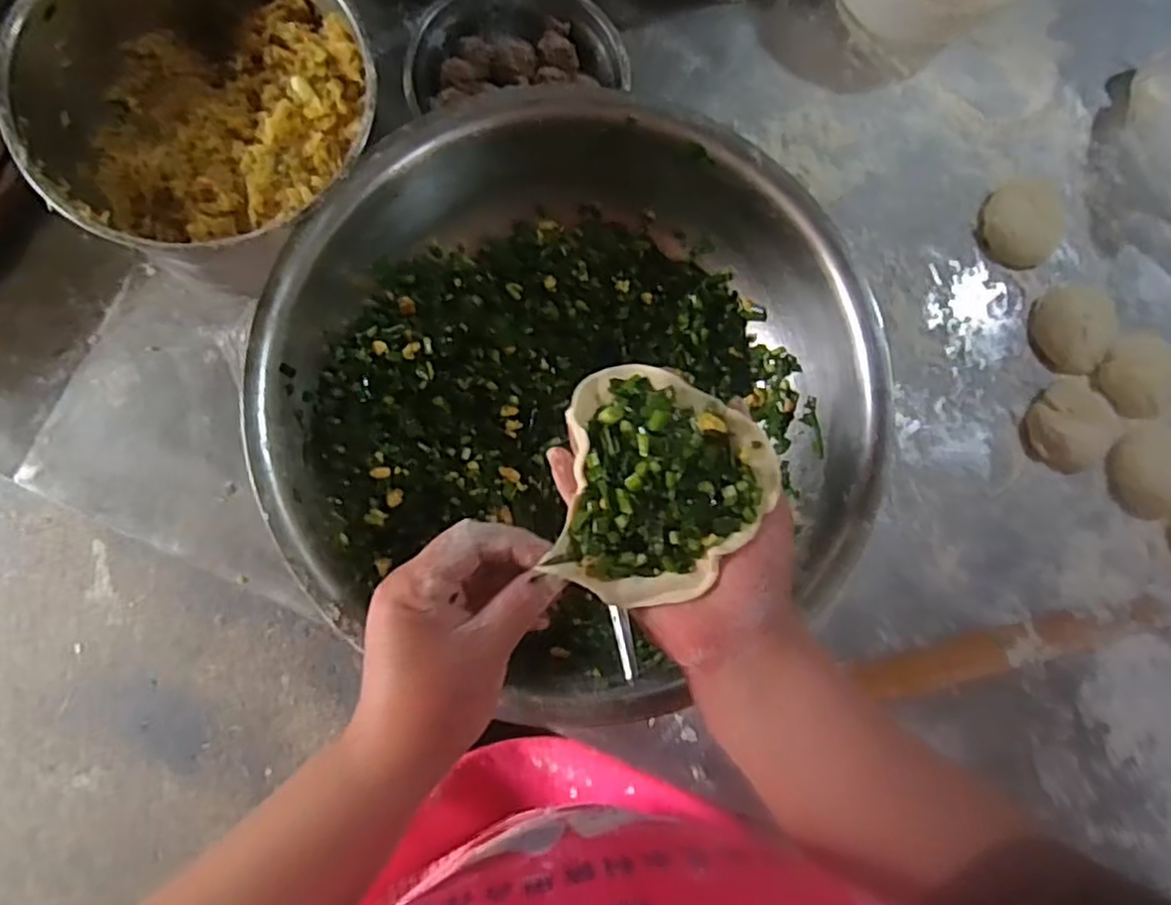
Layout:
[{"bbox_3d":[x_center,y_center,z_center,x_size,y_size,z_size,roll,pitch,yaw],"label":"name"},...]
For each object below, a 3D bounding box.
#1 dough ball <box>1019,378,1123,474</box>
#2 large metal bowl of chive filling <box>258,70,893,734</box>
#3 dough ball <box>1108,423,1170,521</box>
[{"bbox_3d":[0.385,-0.023,0.563,0.061,0.032,0.070,35,82,1],"label":"dough ball"},{"bbox_3d":[-0.002,-0.036,0.491,0.377,0.121,0.357,1,82,-4],"label":"large metal bowl of chive filling"},{"bbox_3d":[0.450,0.015,0.565,0.056,0.028,0.072,-9,83,-5],"label":"dough ball"}]

